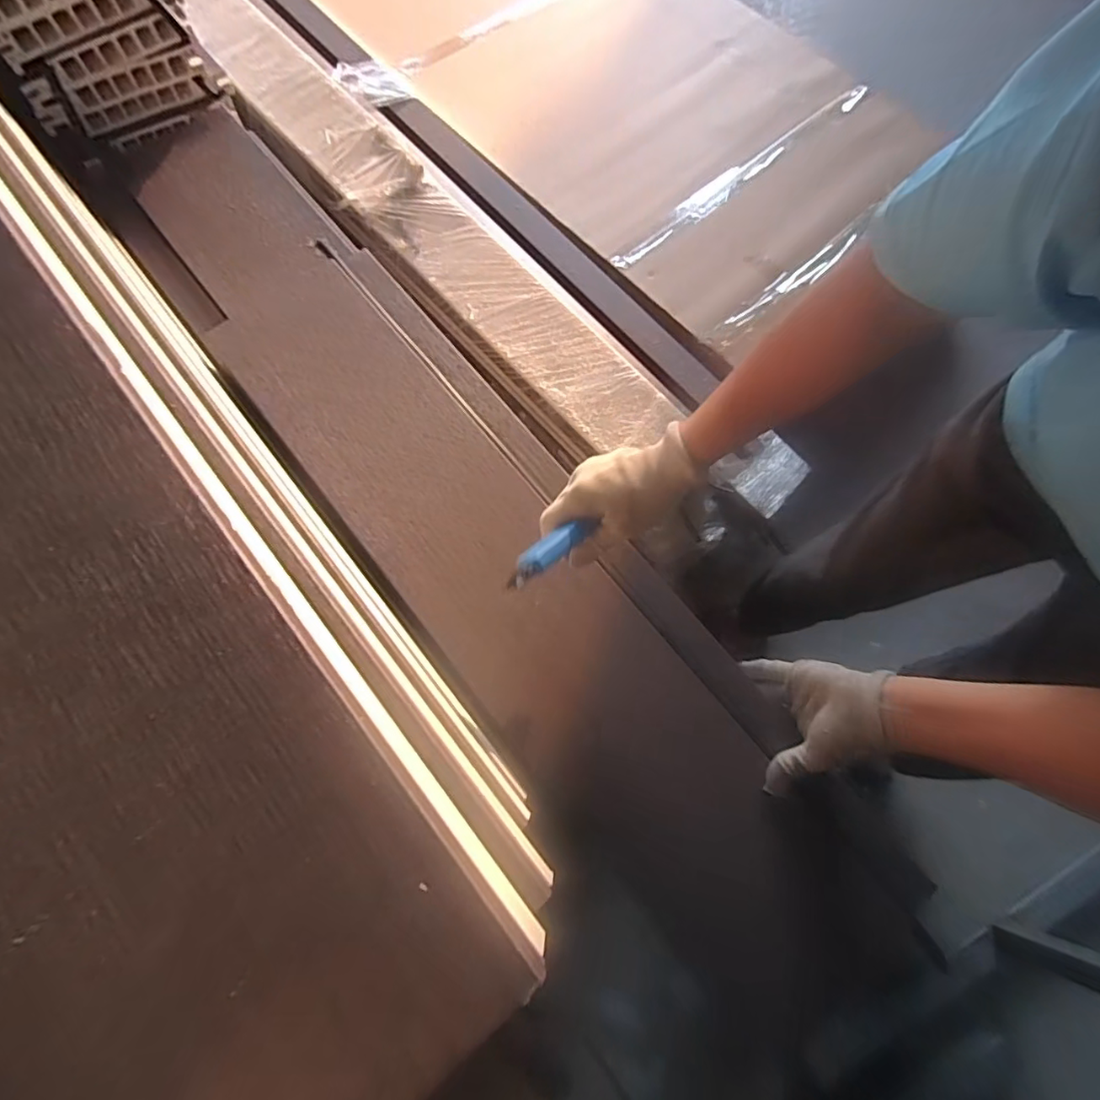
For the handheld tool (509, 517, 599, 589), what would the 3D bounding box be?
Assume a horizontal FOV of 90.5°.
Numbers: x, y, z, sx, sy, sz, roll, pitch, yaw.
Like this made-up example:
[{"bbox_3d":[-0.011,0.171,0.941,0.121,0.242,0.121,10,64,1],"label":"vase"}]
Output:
[{"bbox_3d":[0.002,-0.001,0.425,0.021,0.015,0.097,45,57,11],"label":"handheld tool"}]

